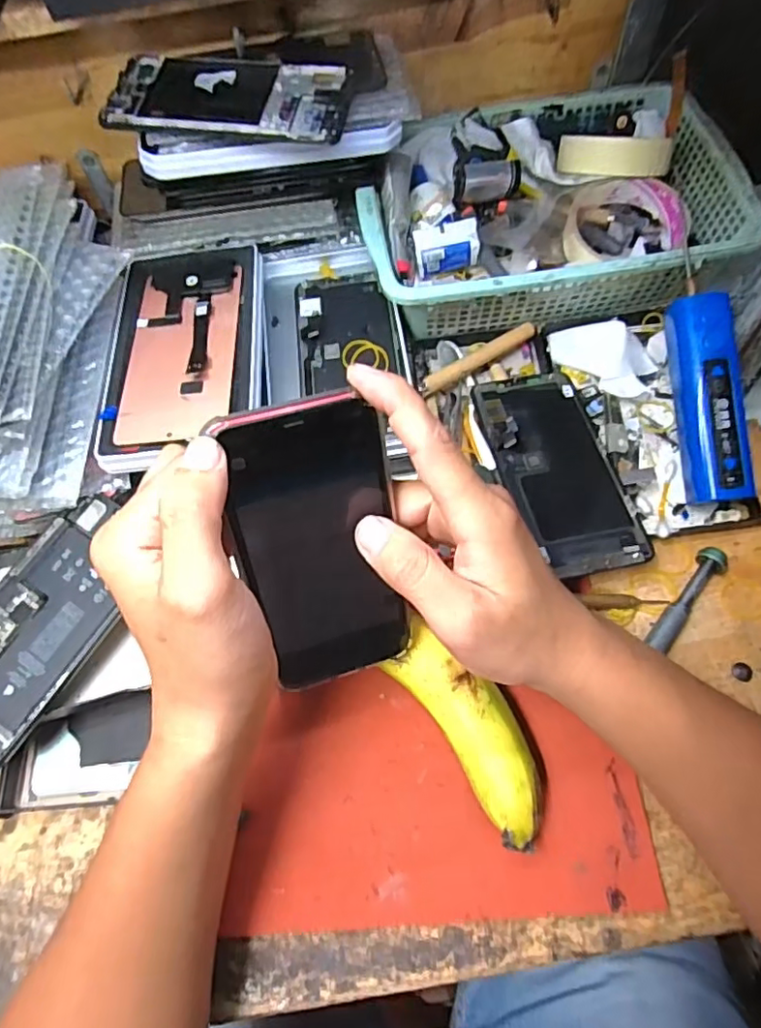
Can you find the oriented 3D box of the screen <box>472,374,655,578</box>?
[{"bbox_3d":[0.114,-0.031,0.381,0.075,0.008,0.149,-8,60,-6],"label":"screen"}]

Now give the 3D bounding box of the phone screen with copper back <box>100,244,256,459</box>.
[{"bbox_3d":[-0.135,-0.118,0.397,0.095,0.011,0.169,-5,69,1],"label":"phone screen with copper back"}]

